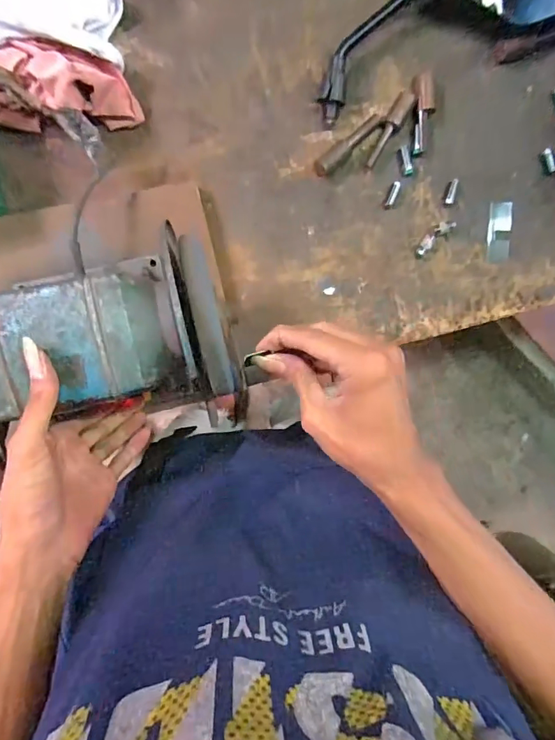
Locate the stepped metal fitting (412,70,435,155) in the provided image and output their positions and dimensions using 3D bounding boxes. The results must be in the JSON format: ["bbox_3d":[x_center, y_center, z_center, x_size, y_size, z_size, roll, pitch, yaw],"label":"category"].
[{"bbox_3d":[0.148,-0.265,0.475,0.020,0.018,0.080,3,96,-6],"label":"stepped metal fitting"}]

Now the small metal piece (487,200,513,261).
[{"bbox_3d":[0.243,-0.150,0.508,0.026,0.007,0.064,4,96,-6],"label":"small metal piece"}]

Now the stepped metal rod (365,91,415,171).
[{"bbox_3d":[0.111,-0.243,0.470,0.016,0.015,0.082,29,93,-8],"label":"stepped metal rod"}]

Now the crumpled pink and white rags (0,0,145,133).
[{"bbox_3d":[-0.207,-0.295,0.413,0.137,0.061,0.143,-9,97,-4],"label":"crumpled pink and white rags"}]

